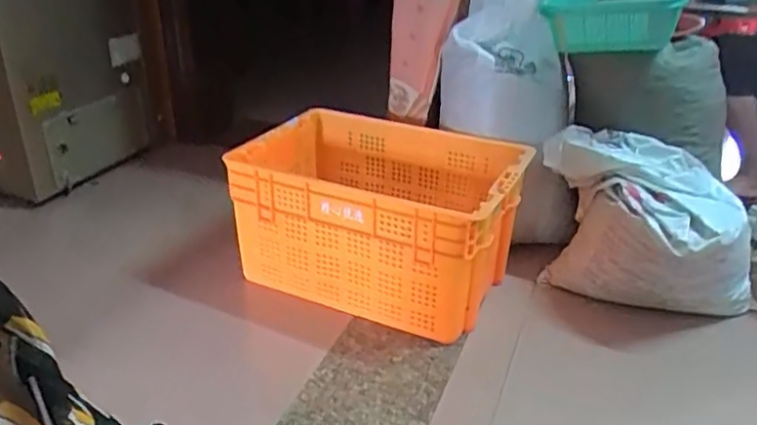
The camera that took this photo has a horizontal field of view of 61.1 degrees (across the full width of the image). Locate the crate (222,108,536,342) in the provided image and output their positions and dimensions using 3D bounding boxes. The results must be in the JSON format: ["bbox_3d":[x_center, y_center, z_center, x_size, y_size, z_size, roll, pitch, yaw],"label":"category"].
[{"bbox_3d":[0.001,0.014,1.482,0.587,0.344,0.412,14,31,22],"label":"crate"}]

